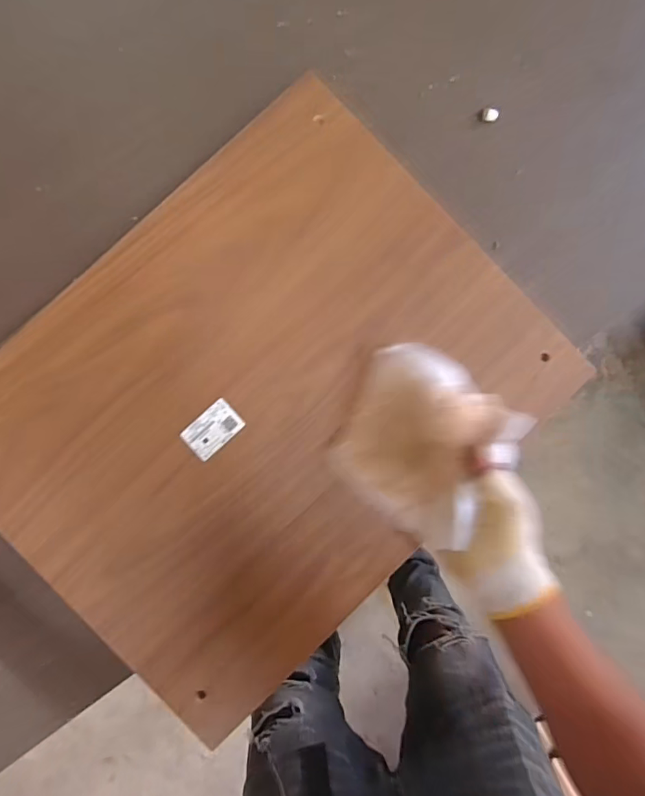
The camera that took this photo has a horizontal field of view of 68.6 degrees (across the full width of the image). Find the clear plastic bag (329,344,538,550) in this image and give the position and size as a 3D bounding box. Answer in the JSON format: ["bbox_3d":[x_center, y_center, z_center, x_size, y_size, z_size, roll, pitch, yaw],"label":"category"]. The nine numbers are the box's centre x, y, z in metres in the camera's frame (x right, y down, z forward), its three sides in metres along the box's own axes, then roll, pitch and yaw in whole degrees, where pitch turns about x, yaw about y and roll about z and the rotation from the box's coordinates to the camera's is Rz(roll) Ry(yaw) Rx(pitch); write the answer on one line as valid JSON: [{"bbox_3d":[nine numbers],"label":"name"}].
[{"bbox_3d":[0.089,0.041,0.434,0.145,0.031,0.152,31,106,28],"label":"clear plastic bag"}]

